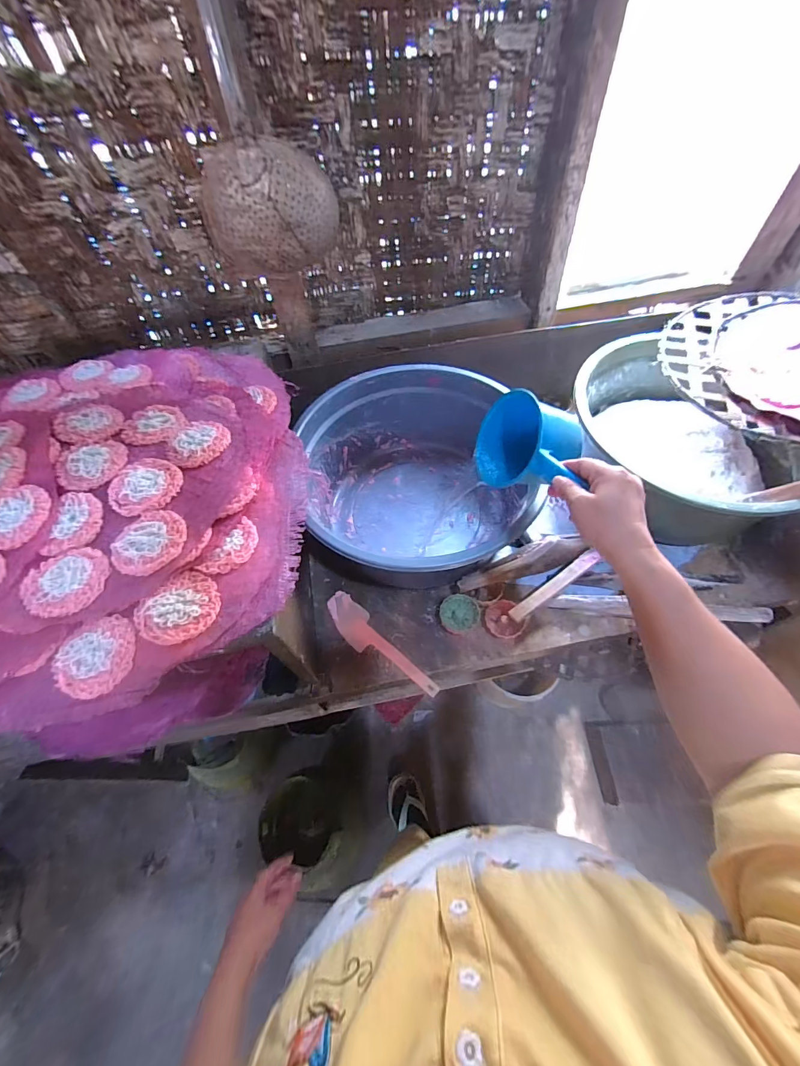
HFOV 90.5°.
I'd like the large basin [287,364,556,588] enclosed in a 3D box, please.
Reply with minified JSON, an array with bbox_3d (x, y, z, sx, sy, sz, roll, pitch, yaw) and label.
[{"bbox_3d":[0.019,-0.106,0.727,0.344,0.198,0.362,-1,58,2],"label":"large basin"}]

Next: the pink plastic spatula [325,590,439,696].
[{"bbox_3d":[-0.040,0.183,0.642,0.056,0.011,0.231,-38,64,-19],"label":"pink plastic spatula"}]

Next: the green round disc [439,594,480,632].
[{"bbox_3d":[0.095,0.130,0.646,0.061,0.017,0.061,-34,63,-17],"label":"green round disc"}]

